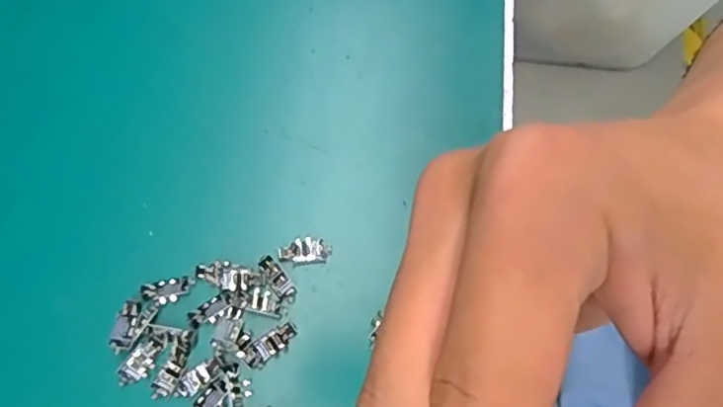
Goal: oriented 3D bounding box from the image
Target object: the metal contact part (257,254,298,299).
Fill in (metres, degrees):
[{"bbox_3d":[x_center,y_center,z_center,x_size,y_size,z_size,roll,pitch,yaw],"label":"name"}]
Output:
[{"bbox_3d":[-0.042,0.037,0.308,0.009,0.004,0.023,-37,78,-10],"label":"metal contact part"}]

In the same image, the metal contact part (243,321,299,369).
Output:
[{"bbox_3d":[-0.044,0.069,0.298,0.028,0.006,0.012,-35,78,-10],"label":"metal contact part"}]

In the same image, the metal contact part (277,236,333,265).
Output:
[{"bbox_3d":[-0.029,0.024,0.312,0.026,0.004,0.013,-9,75,-3],"label":"metal contact part"}]

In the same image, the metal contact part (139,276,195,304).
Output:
[{"bbox_3d":[-0.096,0.043,0.305,0.025,0.005,0.012,-15,75,-5],"label":"metal contact part"}]

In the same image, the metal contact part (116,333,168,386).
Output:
[{"bbox_3d":[-0.105,0.075,0.292,0.012,0.004,0.027,39,77,9],"label":"metal contact part"}]

